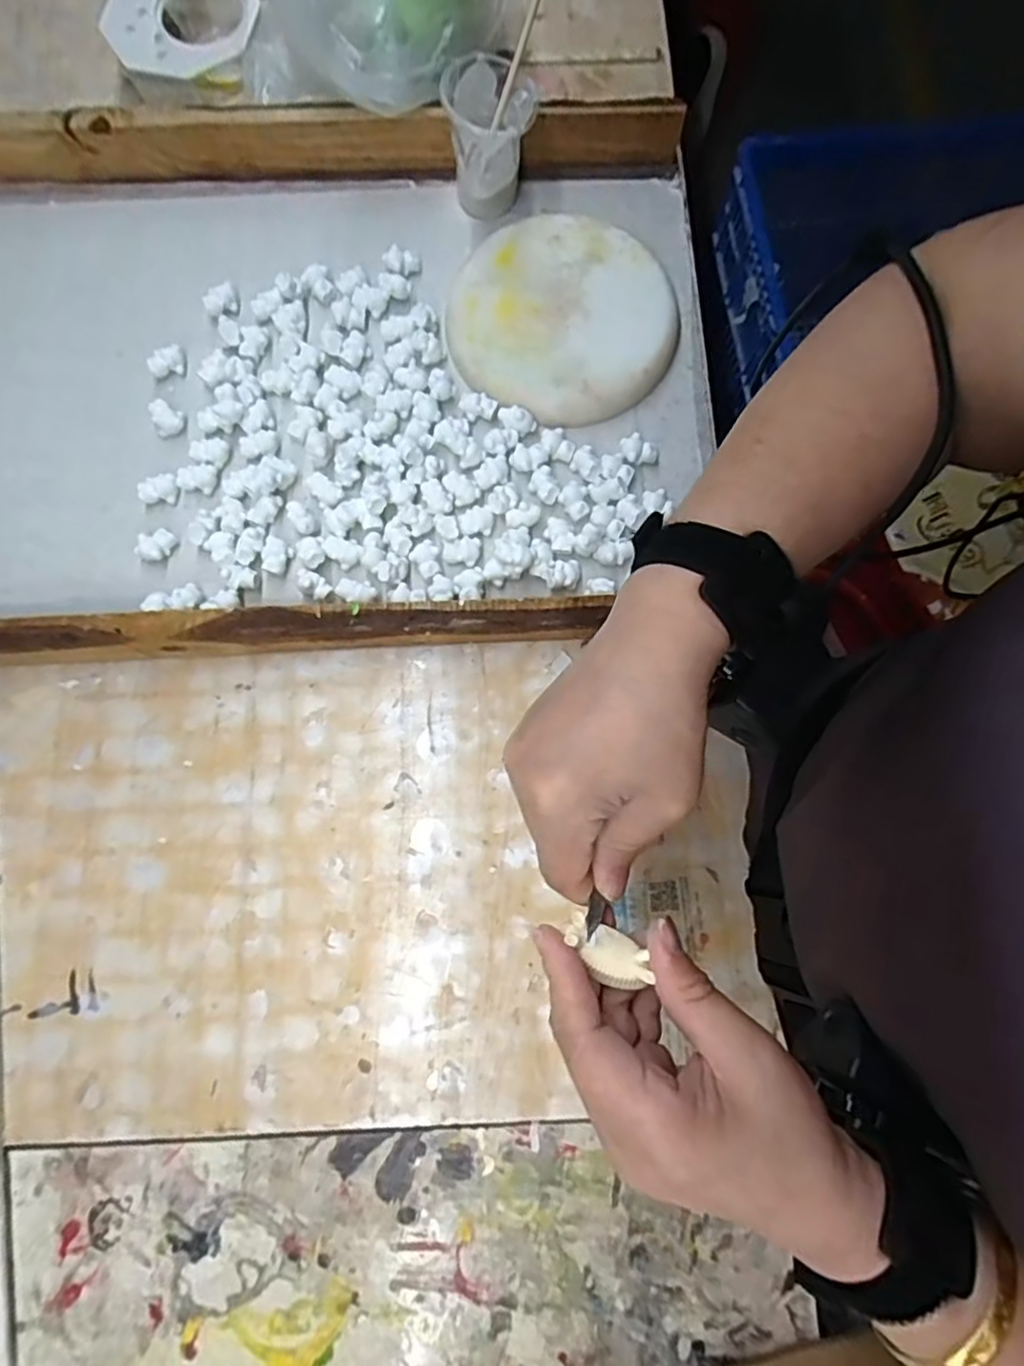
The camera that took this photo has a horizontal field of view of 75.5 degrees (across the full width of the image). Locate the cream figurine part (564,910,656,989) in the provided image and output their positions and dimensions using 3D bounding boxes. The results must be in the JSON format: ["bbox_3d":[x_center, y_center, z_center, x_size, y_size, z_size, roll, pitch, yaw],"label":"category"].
[{"bbox_3d":[0.037,0.107,0.261,0.036,0.008,0.019,27,80,5],"label":"cream figurine part"}]

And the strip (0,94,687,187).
[{"bbox_3d":[-0.162,-0.399,0.491,0.572,0.047,0.023,-3,79,-1],"label":"strip"}]

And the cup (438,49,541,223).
[{"bbox_3d":[-0.015,-0.389,0.475,0.060,0.076,0.068,-4,79,-1],"label":"cup"}]

